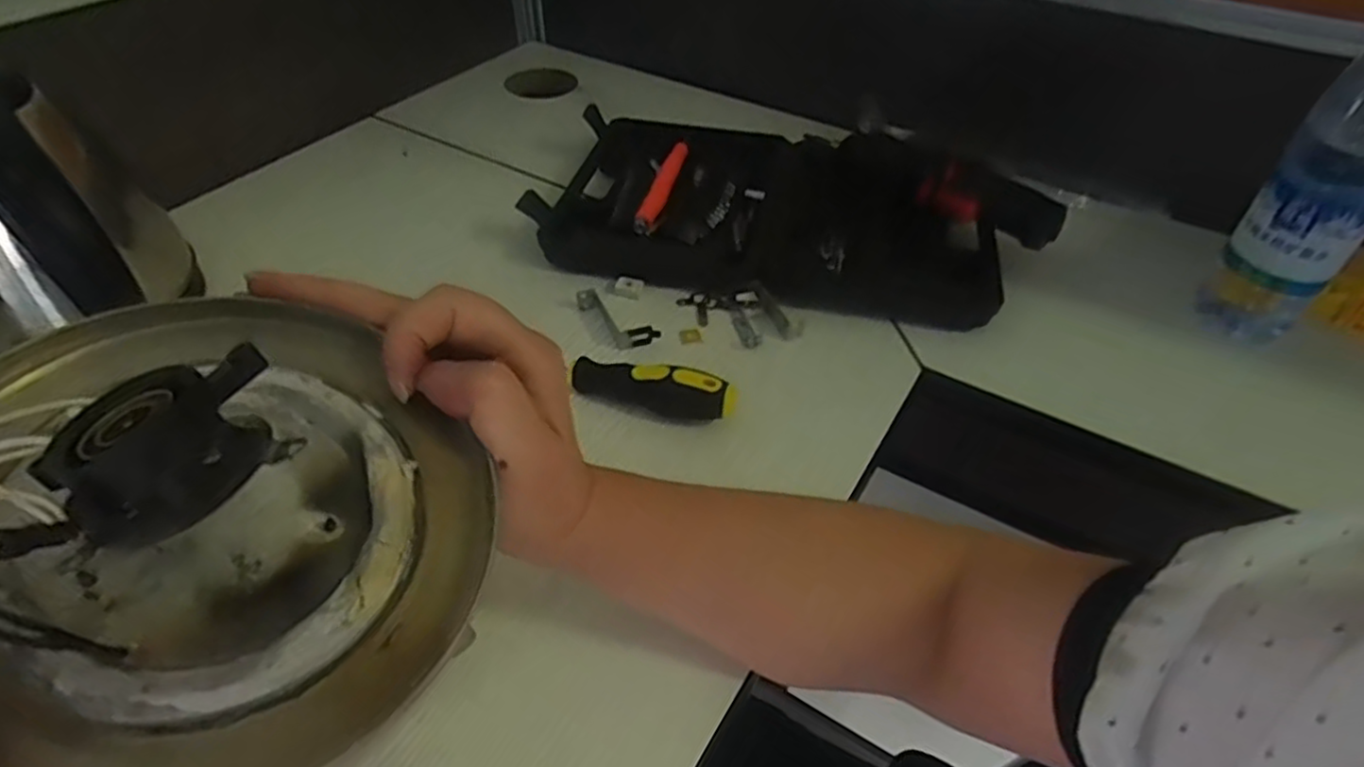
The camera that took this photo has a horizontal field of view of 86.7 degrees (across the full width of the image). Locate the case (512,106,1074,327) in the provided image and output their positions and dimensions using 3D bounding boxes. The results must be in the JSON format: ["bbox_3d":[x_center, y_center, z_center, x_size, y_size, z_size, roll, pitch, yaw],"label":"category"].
[{"bbox_3d":[0.080,-0.152,0.564,0.359,0.073,0.195,12,47,10],"label":"case"}]

